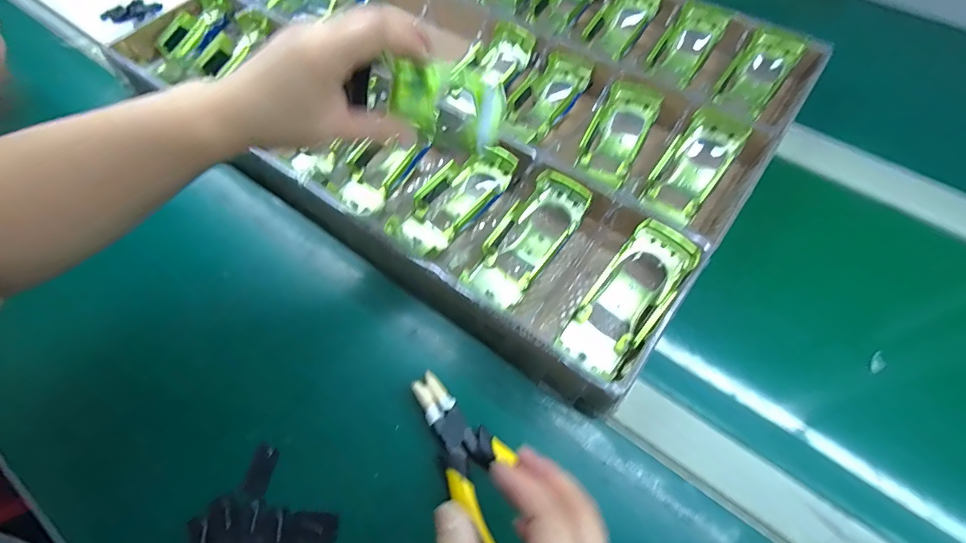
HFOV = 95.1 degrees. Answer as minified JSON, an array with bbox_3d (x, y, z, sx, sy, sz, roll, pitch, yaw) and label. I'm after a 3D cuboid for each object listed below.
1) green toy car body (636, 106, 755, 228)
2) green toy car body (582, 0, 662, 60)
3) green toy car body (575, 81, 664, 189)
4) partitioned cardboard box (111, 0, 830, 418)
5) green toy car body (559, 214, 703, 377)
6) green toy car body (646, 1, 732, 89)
[{"bbox_3d":[0.201,-0.102,0.418,0.052,0.030,0.116,35,86,18],"label":"green toy car body"},{"bbox_3d":[0.163,-0.288,0.517,0.055,0.044,0.092,36,69,17],"label":"green toy car body"},{"bbox_3d":[0.135,-0.138,0.442,0.053,0.031,0.116,26,66,13],"label":"green toy car body"},{"bbox_3d":[-0.025,-0.225,0.491,0.632,0.050,0.473,33,68,16],"label":"partitioned cardboard box"},{"bbox_3d":[0.116,0.023,0.352,0.053,0.035,0.124,36,87,18],"label":"green toy car body"},{"bbox_3d":[0.228,-0.255,0.490,0.055,0.029,0.089,31,96,8],"label":"green toy car body"}]

